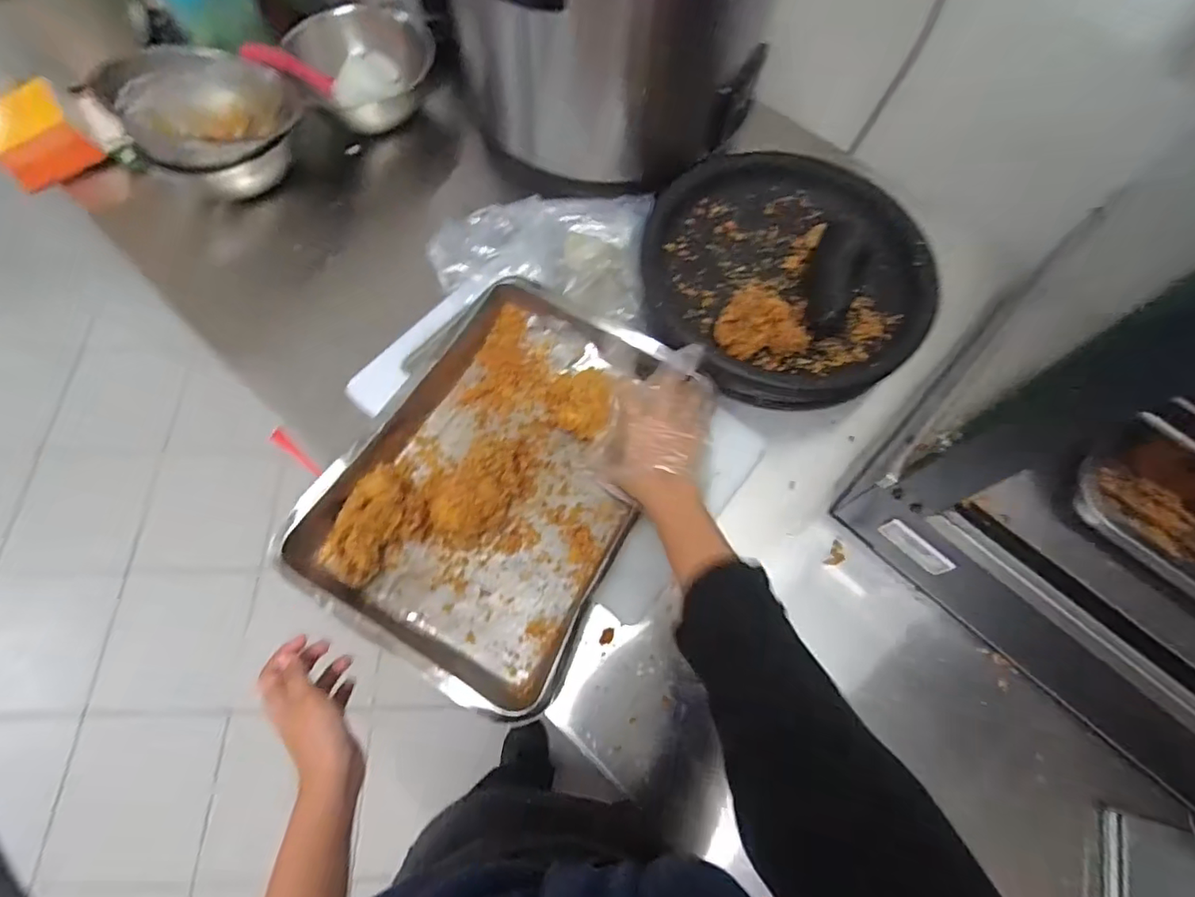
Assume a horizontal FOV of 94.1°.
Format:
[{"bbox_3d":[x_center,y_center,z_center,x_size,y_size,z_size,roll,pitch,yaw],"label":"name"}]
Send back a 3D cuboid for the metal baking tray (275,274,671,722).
[{"bbox_3d":[-0.087,0.019,0.548,0.273,0.053,0.382,25,69,9],"label":"metal baking tray"}]

